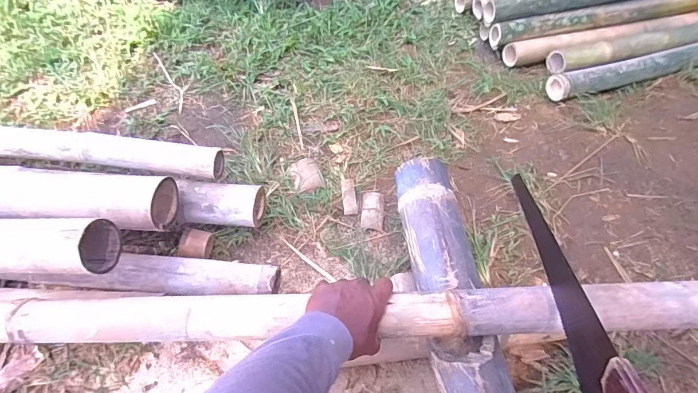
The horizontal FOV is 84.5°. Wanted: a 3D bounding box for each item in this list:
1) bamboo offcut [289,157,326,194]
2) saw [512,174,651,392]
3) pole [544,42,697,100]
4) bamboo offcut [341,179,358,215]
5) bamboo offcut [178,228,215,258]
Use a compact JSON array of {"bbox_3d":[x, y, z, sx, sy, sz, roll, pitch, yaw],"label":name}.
[{"bbox_3d":[-0.101,-0.051,0.921,0.069,0.013,0.112,-17,55,-9],"label":"bamboo offcut"},{"bbox_3d":[0.260,0.129,0.457,0.039,0.105,0.423,-1,45,2],"label":"saw"},{"bbox_3d":[0.871,-0.368,1.033,0.735,0.068,0.072,-17,55,-9],"label":"pole"},{"bbox_3d":[0.000,-0.001,0.868,0.030,0.009,0.092,-6,54,-2],"label":"bamboo offcut"},{"bbox_3d":[-0.292,0.096,0.741,0.052,0.044,0.054,0,54,3],"label":"bamboo offcut"}]

